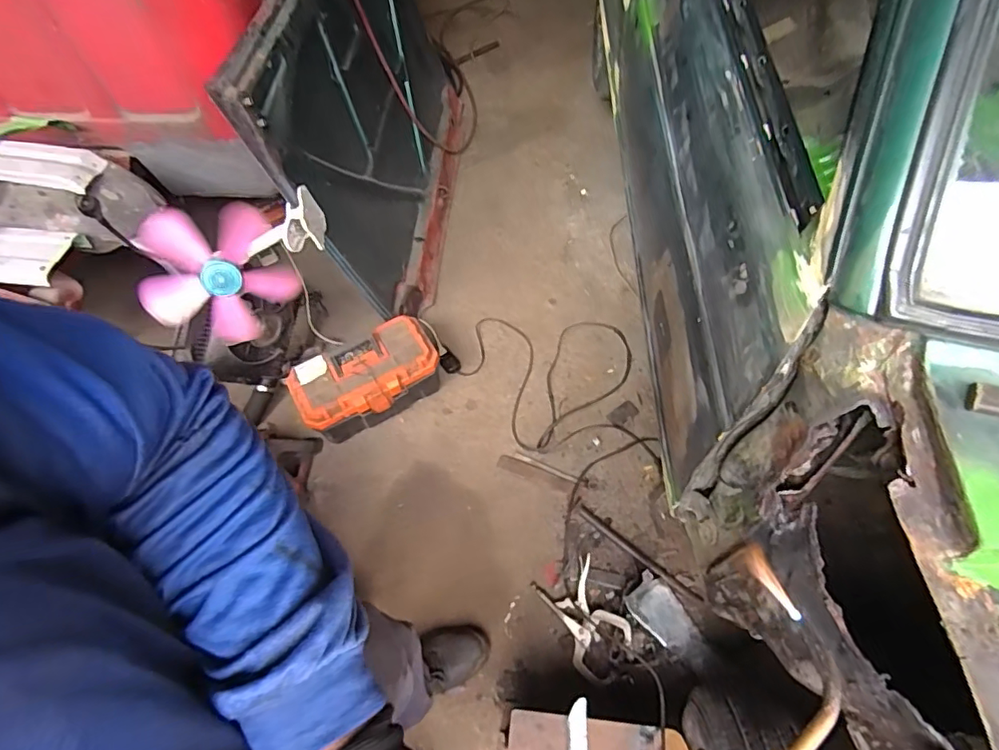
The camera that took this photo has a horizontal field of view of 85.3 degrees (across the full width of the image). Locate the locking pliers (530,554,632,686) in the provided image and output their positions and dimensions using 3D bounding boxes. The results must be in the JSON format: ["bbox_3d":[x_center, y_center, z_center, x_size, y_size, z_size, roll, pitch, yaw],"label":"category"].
[{"bbox_3d":[0.208,0.574,1.273,0.152,0.046,0.256,-27,64,-11],"label":"locking pliers"}]

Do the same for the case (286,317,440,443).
[{"bbox_3d":[-0.354,0.027,1.516,0.386,0.216,0.197,-26,64,-10],"label":"case"}]

